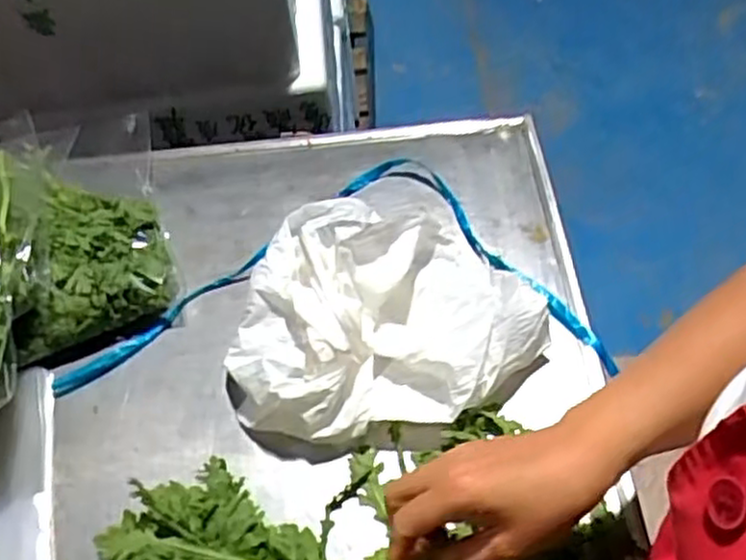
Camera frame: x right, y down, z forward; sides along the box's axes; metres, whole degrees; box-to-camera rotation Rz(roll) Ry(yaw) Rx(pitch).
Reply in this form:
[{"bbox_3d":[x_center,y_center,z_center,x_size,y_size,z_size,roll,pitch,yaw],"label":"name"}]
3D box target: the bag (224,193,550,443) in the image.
[{"bbox_3d":[0.007,0.006,0.604,0.232,0.089,0.224,-5,53,1],"label":"bag"}]

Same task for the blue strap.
[{"bbox_3d":[-0.037,-0.015,0.669,0.452,0.026,0.224,-3,53,3],"label":"blue strap"}]

